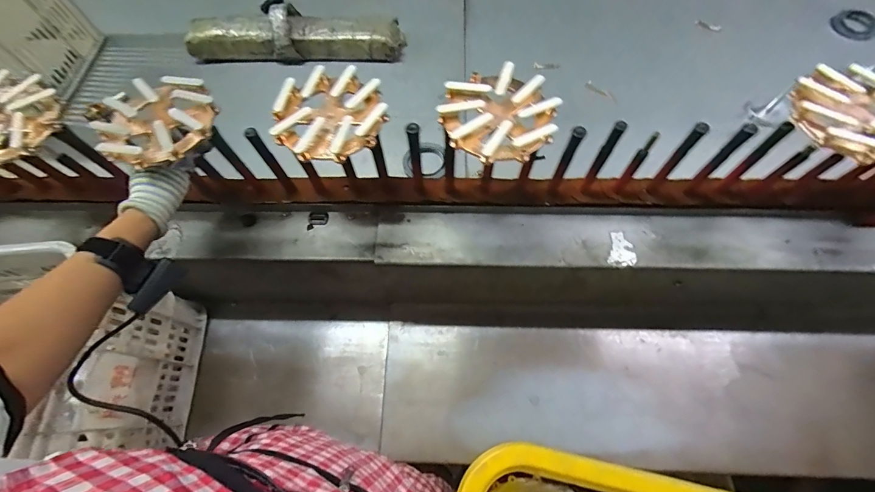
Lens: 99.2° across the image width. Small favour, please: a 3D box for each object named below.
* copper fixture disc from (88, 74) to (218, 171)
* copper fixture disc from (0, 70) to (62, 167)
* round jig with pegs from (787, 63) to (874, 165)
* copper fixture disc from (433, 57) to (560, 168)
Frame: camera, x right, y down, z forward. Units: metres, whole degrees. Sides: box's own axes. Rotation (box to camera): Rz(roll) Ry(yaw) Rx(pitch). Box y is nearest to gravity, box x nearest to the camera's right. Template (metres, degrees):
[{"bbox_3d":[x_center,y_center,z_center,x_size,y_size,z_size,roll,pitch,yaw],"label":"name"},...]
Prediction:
[{"bbox_3d":[-0.355,-0.159,0.476,0.135,0.033,0.145,-1,64,2],"label":"copper fixture disc"},{"bbox_3d":[-0.577,-0.165,0.491,0.135,0.032,0.140,39,72,19],"label":"copper fixture disc"},{"bbox_3d":[0.481,-0.152,0.425,0.124,0.021,0.135,-1,64,2],"label":"round jig with pegs"},{"bbox_3d":[0.069,-0.158,0.444,0.130,0.033,0.132,-23,65,-8],"label":"copper fixture disc"}]

